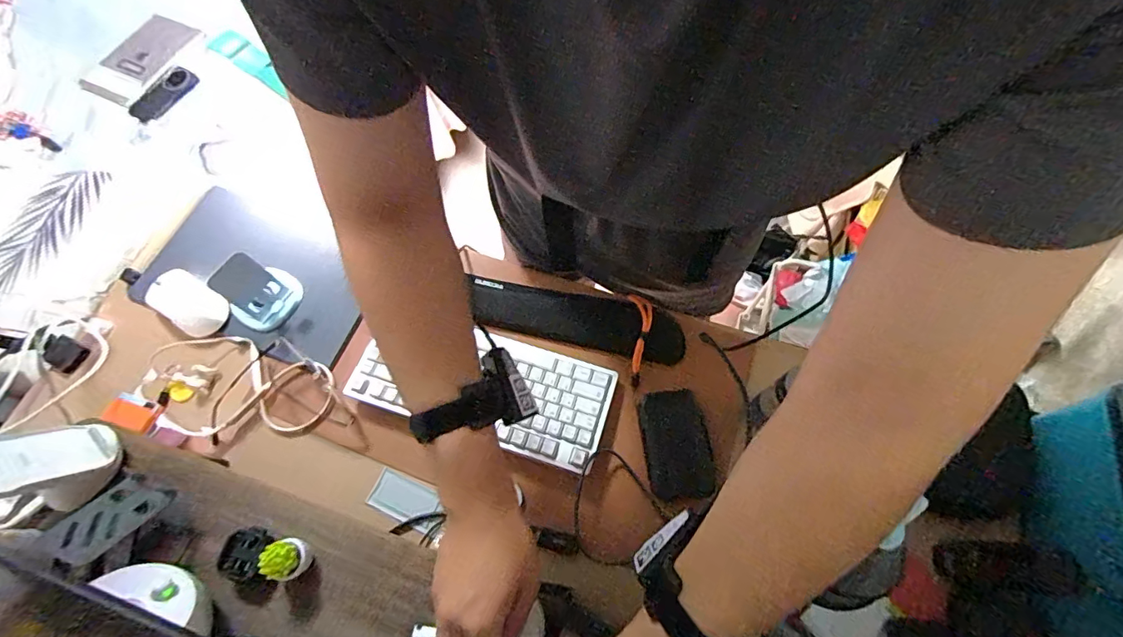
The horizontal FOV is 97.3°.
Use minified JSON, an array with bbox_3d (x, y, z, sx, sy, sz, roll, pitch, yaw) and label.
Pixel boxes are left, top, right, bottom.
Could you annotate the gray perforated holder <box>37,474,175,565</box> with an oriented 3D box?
[{"bbox_3d":[-0.414,0.188,0.452,0.059,0.030,0.078,25,36,10],"label":"gray perforated holder"}]

